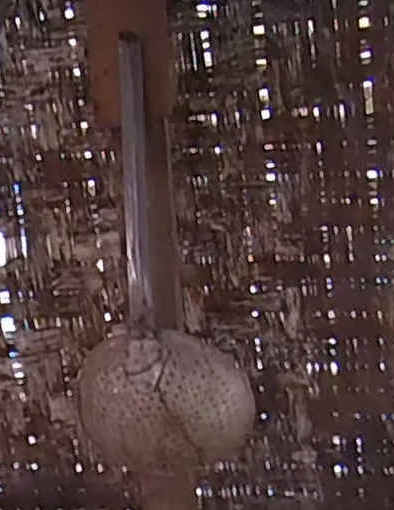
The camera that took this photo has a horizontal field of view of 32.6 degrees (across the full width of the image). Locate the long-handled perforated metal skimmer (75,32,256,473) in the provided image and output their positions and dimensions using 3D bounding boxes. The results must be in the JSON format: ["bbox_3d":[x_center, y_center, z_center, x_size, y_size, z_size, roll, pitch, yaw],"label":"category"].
[{"bbox_3d":[-0.042,0.020,0.685,0.167,0.414,0.091,-7,10,-14],"label":"long-handled perforated metal skimmer"}]

